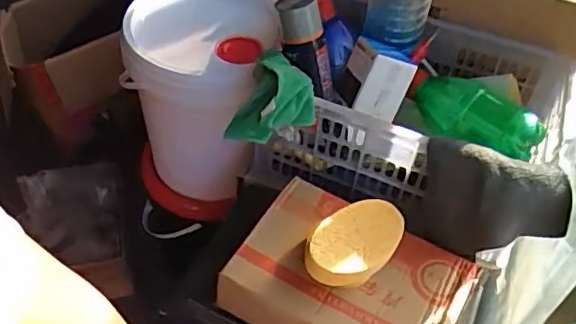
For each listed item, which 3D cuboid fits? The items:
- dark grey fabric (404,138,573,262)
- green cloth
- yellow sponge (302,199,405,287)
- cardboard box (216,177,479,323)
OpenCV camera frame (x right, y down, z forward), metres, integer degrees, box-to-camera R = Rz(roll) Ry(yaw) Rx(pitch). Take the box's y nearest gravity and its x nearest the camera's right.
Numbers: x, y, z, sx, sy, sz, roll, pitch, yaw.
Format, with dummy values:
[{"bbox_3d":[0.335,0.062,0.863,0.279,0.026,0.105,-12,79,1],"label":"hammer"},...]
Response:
[{"bbox_3d":[0.263,0.058,0.774,0.176,0.134,0.082,16,48,9],"label":"dark grey fabric"},{"bbox_3d":[-0.011,-0.088,0.811,0.101,0.070,0.129,18,49,11],"label":"green cloth"},{"bbox_3d":[0.088,0.111,0.765,0.090,0.056,0.137,37,55,25],"label":"yellow sponge"},{"bbox_3d":[0.080,0.166,0.792,0.287,0.078,0.193,26,51,18],"label":"cardboard box"}]

